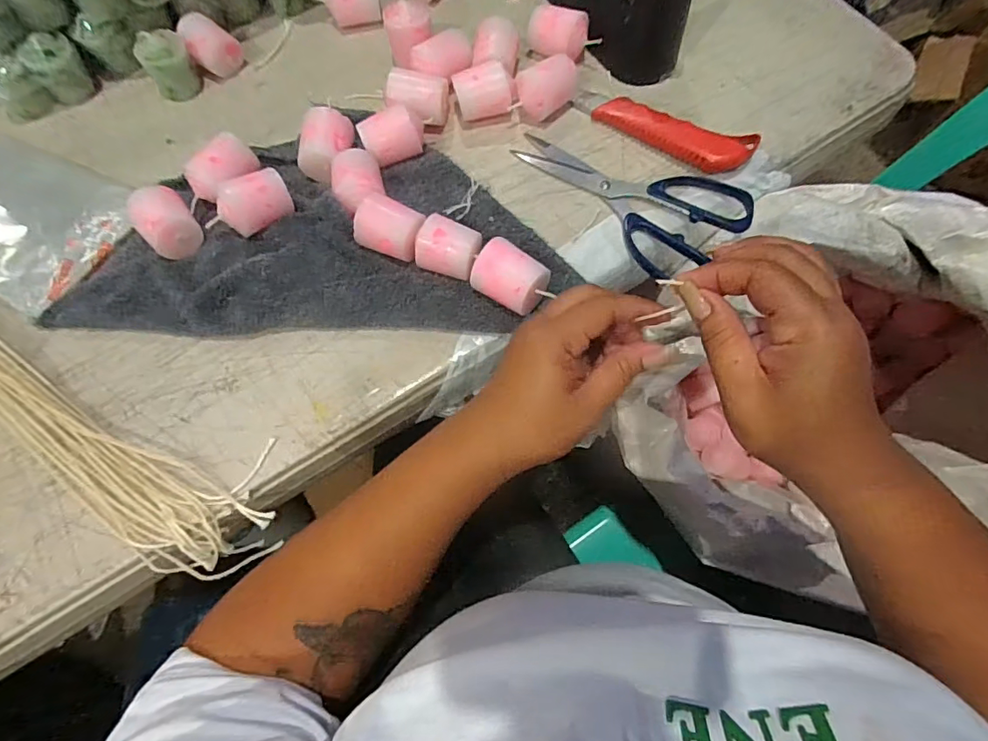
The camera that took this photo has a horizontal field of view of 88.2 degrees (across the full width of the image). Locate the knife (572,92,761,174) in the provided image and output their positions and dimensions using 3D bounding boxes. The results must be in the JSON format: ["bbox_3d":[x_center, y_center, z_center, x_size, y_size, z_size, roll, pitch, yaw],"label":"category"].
[{"bbox_3d":[0.128,-0.190,0.397,0.142,0.022,0.029,31,73,12],"label":"knife"}]

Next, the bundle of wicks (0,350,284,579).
[{"bbox_3d":[-0.387,-0.018,0.331,0.544,0.029,0.088,25,77,3],"label":"bundle of wicks"}]

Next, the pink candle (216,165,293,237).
[{"bbox_3d":[-0.171,-0.120,0.369,0.049,0.032,0.030,-28,71,-8],"label":"pink candle"}]

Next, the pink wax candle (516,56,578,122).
[{"bbox_3d":[0.043,-0.222,0.406,0.049,0.031,0.031,-25,71,-8],"label":"pink wax candle"}]

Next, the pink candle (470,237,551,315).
[{"bbox_3d":[0.011,-0.058,0.341,0.048,0.036,0.036,33,74,12],"label":"pink candle"}]

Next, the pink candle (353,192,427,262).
[{"bbox_3d":[-0.071,-0.096,0.358,0.045,0.033,0.037,21,72,9],"label":"pink candle"}]

